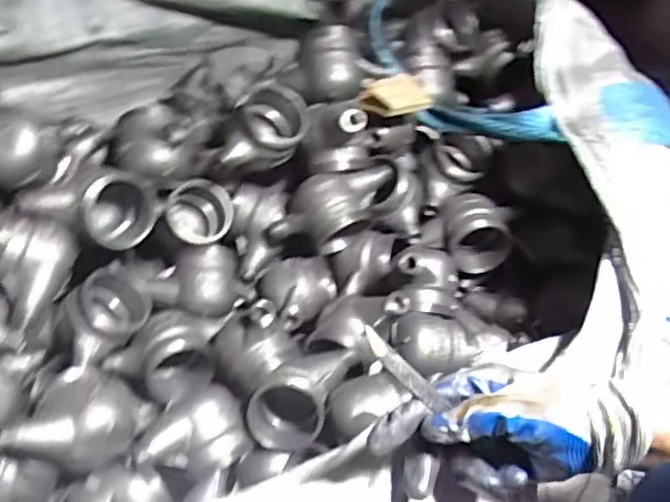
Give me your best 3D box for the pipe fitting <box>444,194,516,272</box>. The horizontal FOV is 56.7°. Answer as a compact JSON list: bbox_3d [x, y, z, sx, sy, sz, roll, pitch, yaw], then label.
[{"bbox_3d":[0.182,-0.026,0.806,0.086,0.072,0.073,3,37,-4],"label":"pipe fitting"}]

